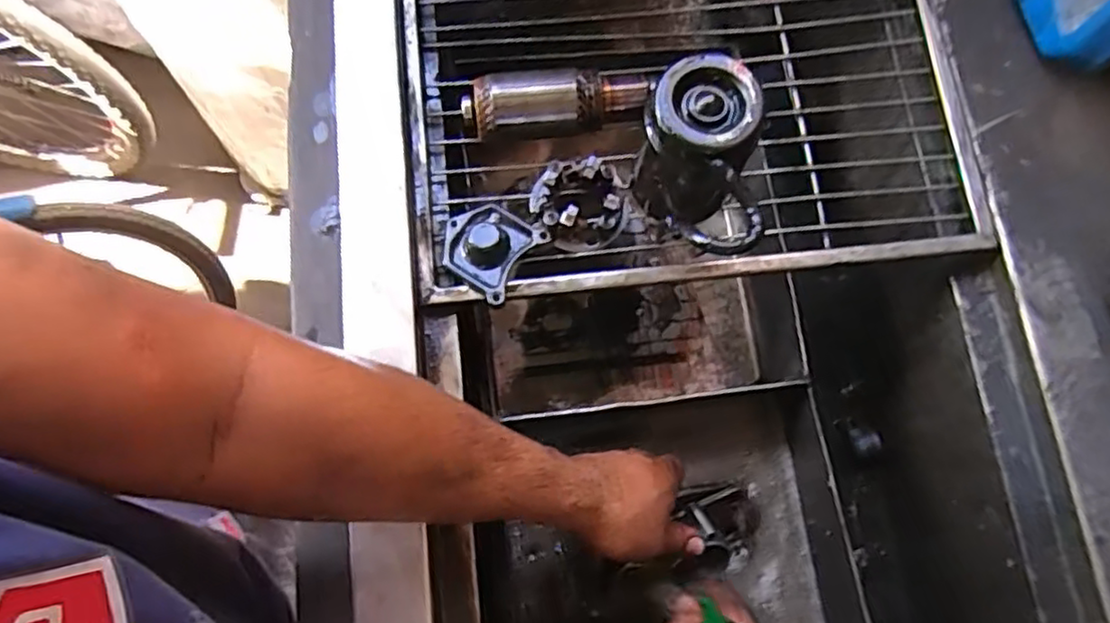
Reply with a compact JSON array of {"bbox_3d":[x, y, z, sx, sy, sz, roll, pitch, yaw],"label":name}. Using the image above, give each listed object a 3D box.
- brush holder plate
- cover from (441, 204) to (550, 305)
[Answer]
[{"bbox_3d":[0.018,-0.082,0.507,0.071,0.023,0.062,5,75,-1],"label":"brush holder plate"},{"bbox_3d":[-0.050,-0.050,0.503,0.066,0.013,0.065,35,77,7],"label":"cover"}]

